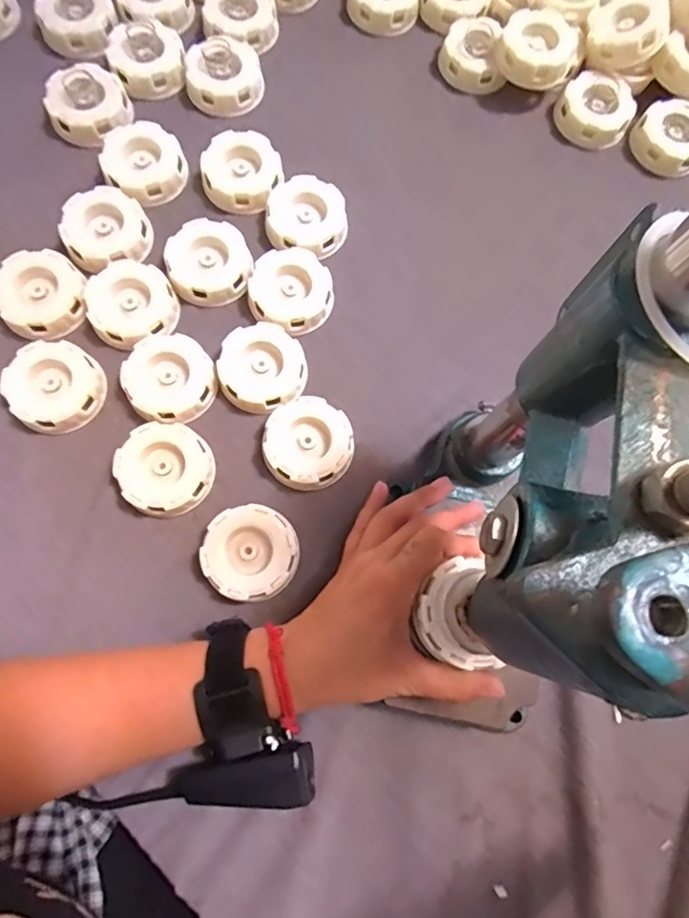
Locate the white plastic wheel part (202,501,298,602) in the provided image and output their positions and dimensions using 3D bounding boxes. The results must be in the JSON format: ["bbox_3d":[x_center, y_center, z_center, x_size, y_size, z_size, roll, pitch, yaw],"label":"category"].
[{"bbox_3d":[-0.061,0.062,0.350,0.060,0.021,0.060,1,76,-2],"label":"white plastic wheel part"}]

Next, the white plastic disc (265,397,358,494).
[{"bbox_3d":[-0.025,-0.011,0.372,0.060,0.022,0.061,1,76,-2],"label":"white plastic disc"}]

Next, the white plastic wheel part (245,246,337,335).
[{"bbox_3d":[-0.041,-0.124,0.399,0.061,0.021,0.059,-42,82,-11],"label":"white plastic wheel part"}]

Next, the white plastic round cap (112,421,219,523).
[{"bbox_3d":[-0.121,0.006,0.360,0.059,0.018,0.060,1,76,-2],"label":"white plastic round cap"}]

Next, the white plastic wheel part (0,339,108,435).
[{"bbox_3d":[-0.201,-0.050,0.369,0.061,0.018,0.059,1,76,-2],"label":"white plastic wheel part"}]

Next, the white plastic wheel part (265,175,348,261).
[{"bbox_3d":[-0.029,-0.187,0.414,0.060,0.018,0.058,1,76,-2],"label":"white plastic wheel part"}]

